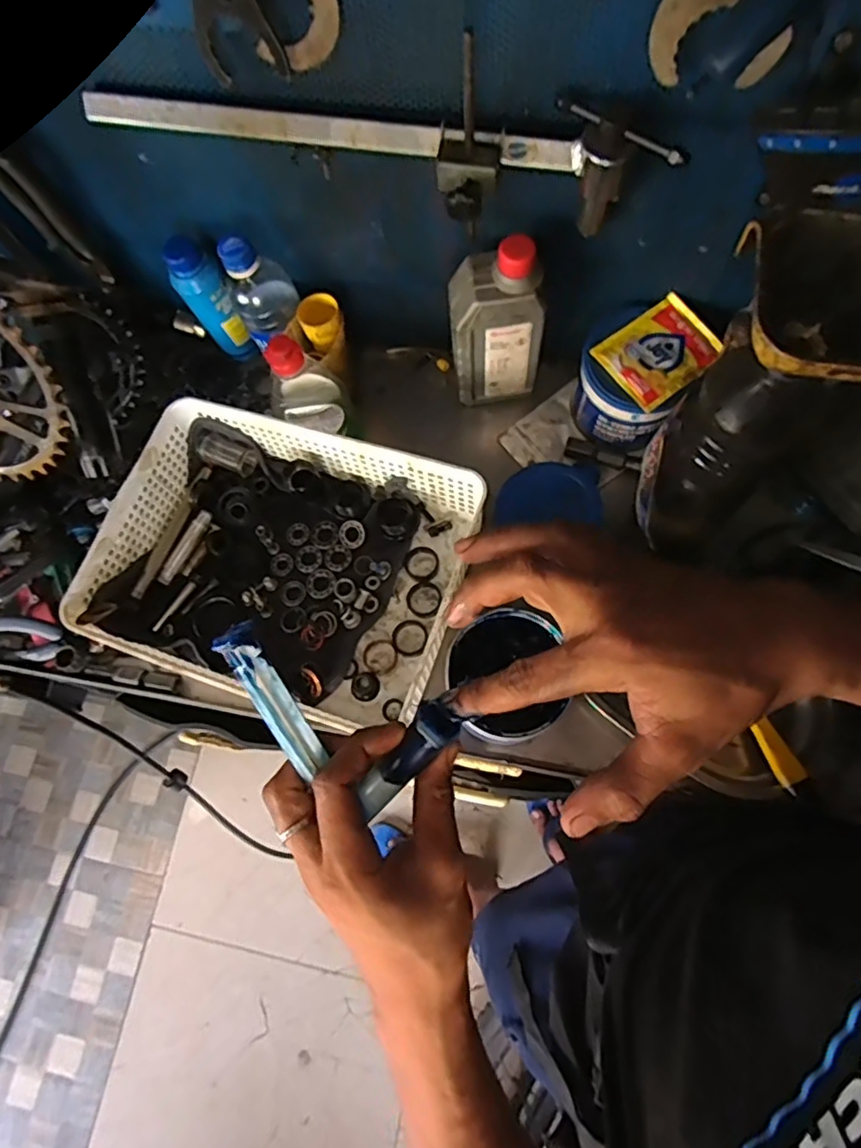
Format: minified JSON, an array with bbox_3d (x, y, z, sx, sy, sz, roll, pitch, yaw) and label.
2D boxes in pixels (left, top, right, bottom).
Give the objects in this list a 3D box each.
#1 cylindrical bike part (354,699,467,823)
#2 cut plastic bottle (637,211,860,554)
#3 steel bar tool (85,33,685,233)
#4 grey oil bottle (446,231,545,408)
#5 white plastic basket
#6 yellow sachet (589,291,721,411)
[{"bbox_3d":[-0.014,0.096,0.319,0.022,0.022,0.074,44,112,14],"label":"cylindrical bike part"},{"bbox_3d":[0.215,-0.108,0.413,0.115,0.234,0.103,-27,72,-3],"label":"cut plastic bottle"},{"bbox_3d":[-0.046,-0.300,0.443,0.428,0.072,0.064,7,73,7],"label":"steel bar tool"},{"bbox_3d":[0.060,-0.233,0.567,0.083,0.169,0.052,-5,72,4],"label":"grey oil bottle"},{"bbox_3d":[-0.138,-0.012,0.581,0.324,0.073,0.265,16,75,10],"label":"white plastic basket"},{"bbox_3d":[0.205,-0.202,0.548,0.093,0.015,0.079,-36,73,-6],"label":"yellow sachet"}]

